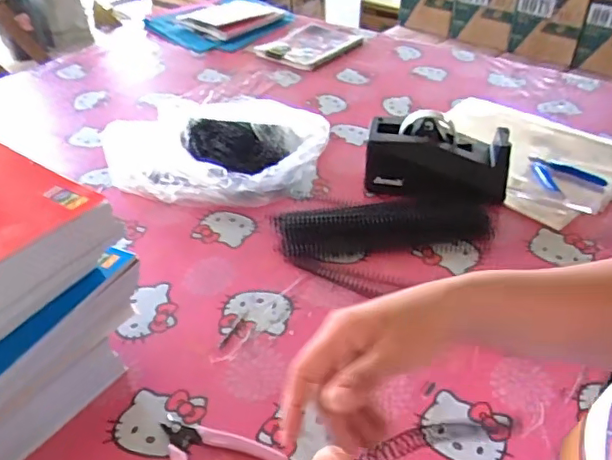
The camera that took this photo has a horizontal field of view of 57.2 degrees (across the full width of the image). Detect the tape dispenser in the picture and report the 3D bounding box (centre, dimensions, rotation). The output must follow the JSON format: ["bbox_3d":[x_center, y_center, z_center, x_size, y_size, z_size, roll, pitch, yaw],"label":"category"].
[{"bbox_3d":[0.187,-0.098,0.809,0.198,0.113,0.073,5,41,5],"label":"tape dispenser"}]

